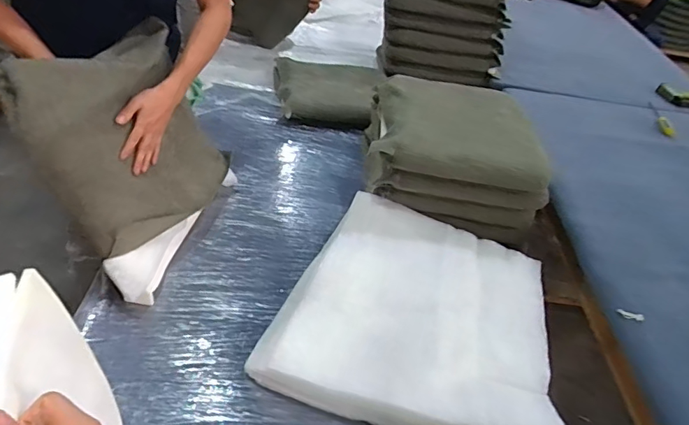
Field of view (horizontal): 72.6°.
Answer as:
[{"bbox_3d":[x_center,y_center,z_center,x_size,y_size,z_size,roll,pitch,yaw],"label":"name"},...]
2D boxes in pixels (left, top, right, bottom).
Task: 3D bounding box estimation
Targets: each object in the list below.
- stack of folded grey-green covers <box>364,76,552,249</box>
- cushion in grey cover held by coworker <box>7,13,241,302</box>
[{"bbox_3d":[0.286,-0.173,1.291,0.435,0.244,0.448,10,41,-2],"label":"stack of folded grey-green covers"},{"bbox_3d":[-0.427,-0.128,0.997,0.110,0.465,0.444,-1,32,23],"label":"cushion in grey cover held by coworker"}]

